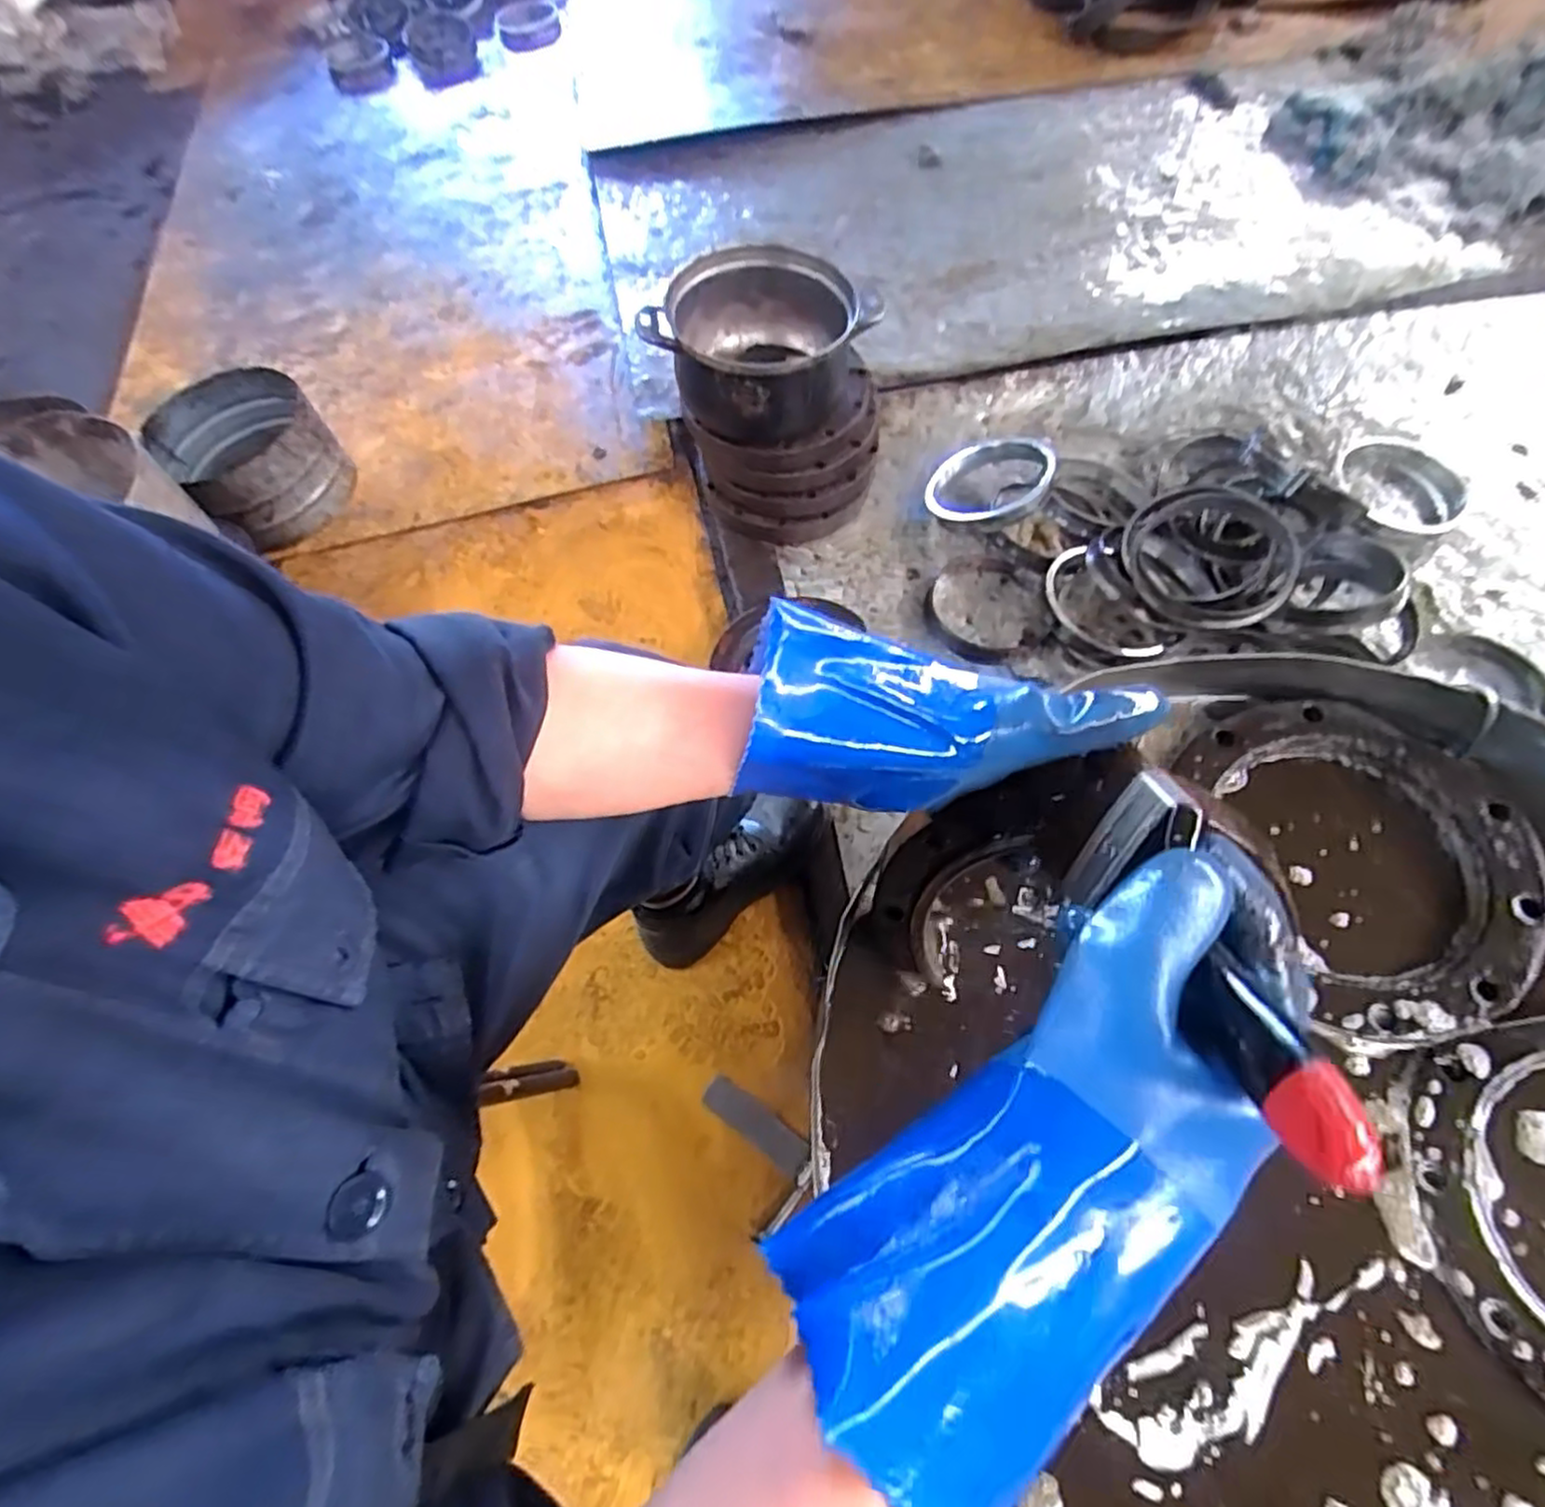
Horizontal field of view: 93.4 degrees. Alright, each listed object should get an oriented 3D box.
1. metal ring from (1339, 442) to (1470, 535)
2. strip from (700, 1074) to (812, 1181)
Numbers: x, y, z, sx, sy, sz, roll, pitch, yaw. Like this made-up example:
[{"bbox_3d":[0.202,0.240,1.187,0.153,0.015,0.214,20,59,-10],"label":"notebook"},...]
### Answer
[{"bbox_3d":[0.868,-0.367,1.005,0.146,0.038,0.165,4,64,6],"label":"metal ring"},{"bbox_3d":[-0.016,0.388,0.762,0.124,0.005,0.034,28,75,23],"label":"strip"}]

